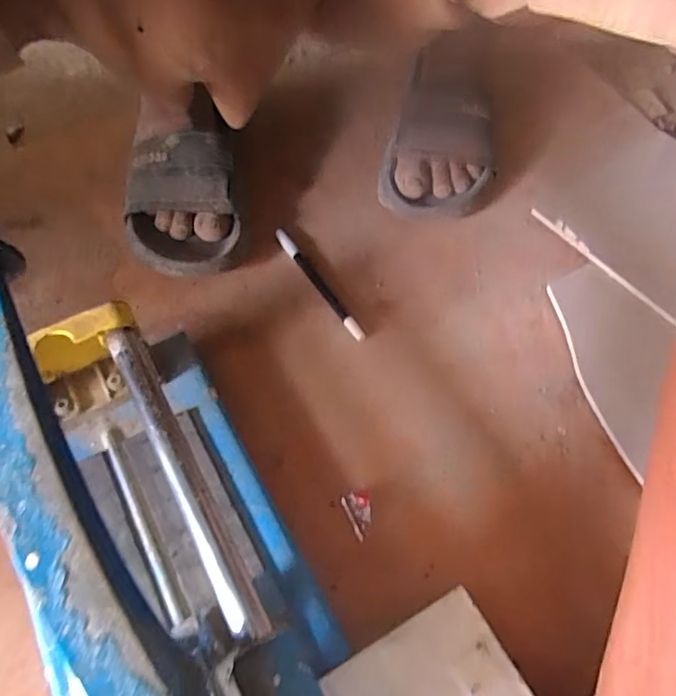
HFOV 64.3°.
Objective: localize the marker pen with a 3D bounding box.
[{"bbox_3d":[-0.019,-0.062,0.504,0.013,0.011,0.149,-28,62,-16],"label":"marker pen"}]

